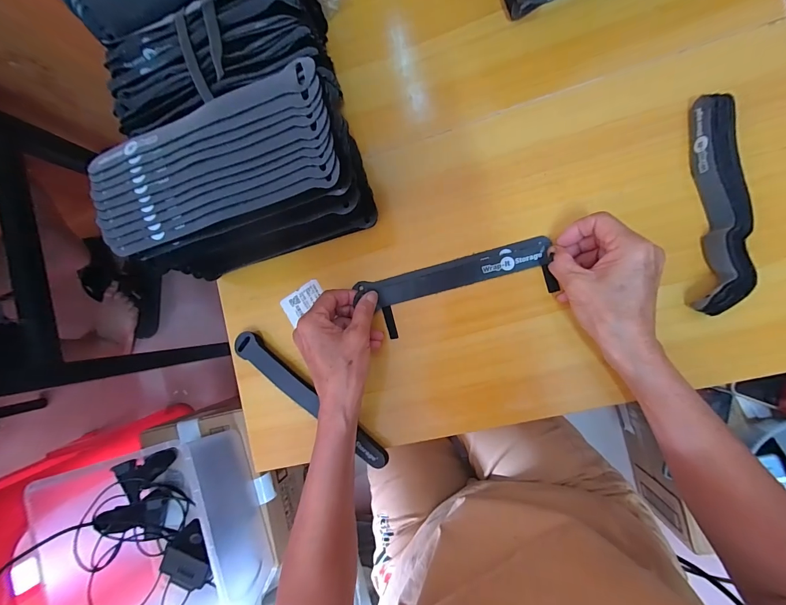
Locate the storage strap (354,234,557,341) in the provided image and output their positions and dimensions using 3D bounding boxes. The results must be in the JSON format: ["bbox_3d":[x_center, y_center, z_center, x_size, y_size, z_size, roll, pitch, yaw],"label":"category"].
[{"bbox_3d":[0.062,-0.014,0.340,0.186,0.011,0.055,-15,88,7],"label":"storage strap"}]

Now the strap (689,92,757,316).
[{"bbox_3d":[0.280,-0.084,0.295,0.037,0.031,0.184,2,90,10],"label":"strap"}]

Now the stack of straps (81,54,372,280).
[{"bbox_3d":[-0.127,-0.095,0.309,0.203,0.107,0.106,-17,86,10],"label":"stack of straps"}]

